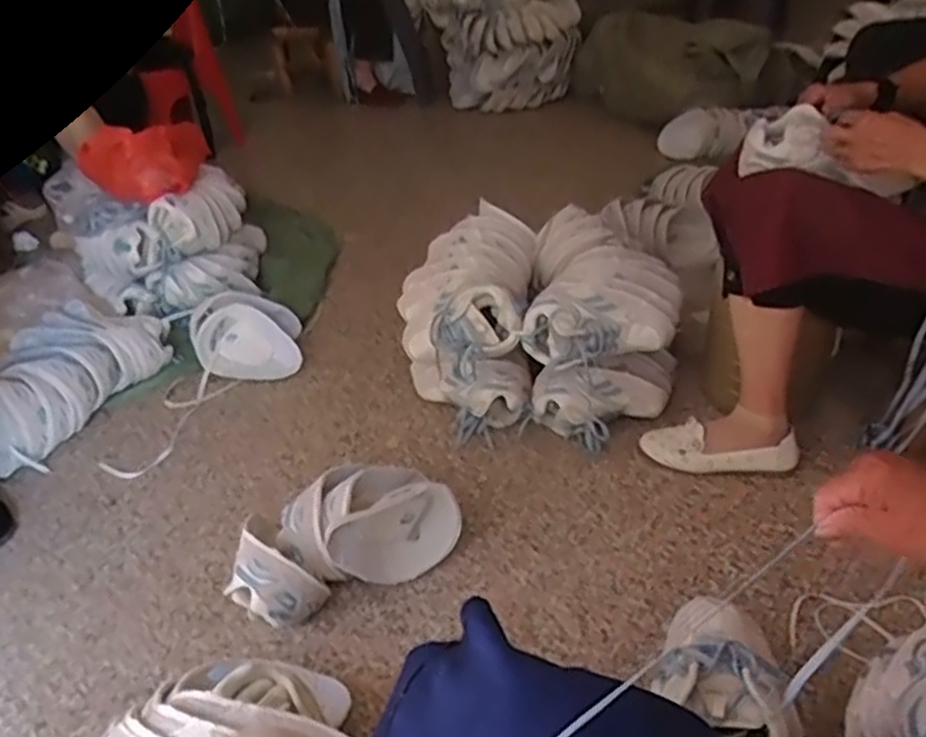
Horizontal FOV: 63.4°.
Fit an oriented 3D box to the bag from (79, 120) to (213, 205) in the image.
[{"bbox_3d":[-0.635,-0.428,1.525,0.254,0.128,0.160,-22,39,-22],"label":"bag"}]

